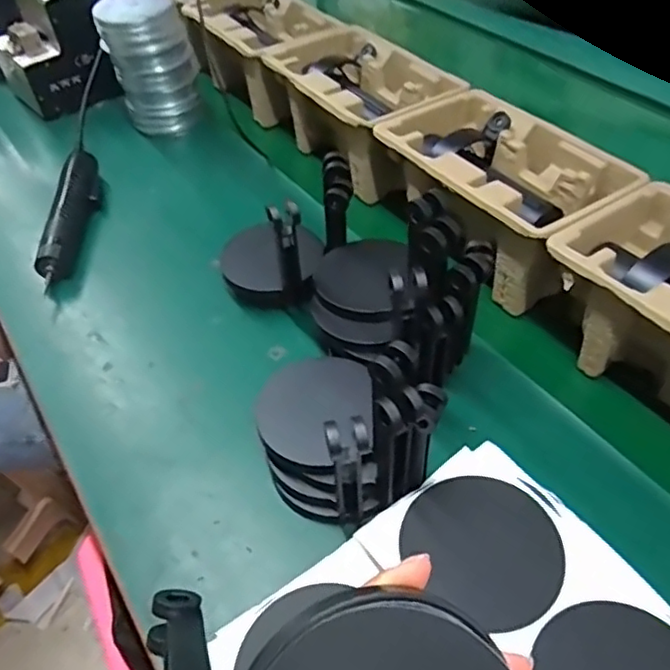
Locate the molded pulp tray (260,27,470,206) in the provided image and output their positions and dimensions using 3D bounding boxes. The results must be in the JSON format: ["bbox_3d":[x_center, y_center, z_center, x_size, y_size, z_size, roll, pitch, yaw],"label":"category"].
[{"bbox_3d":[0.032,-0.272,0.737,0.151,0.098,0.221,-34,57,-23],"label":"molded pulp tray"}]

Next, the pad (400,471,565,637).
[{"bbox_3d":[0.090,0.125,0.373,0.092,0.005,0.085,-1,50,1],"label":"pad"}]

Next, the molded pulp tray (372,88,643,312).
[{"bbox_3d":[0.164,-0.144,0.610,0.145,0.096,0.221,-29,55,-20],"label":"molded pulp tray"}]

